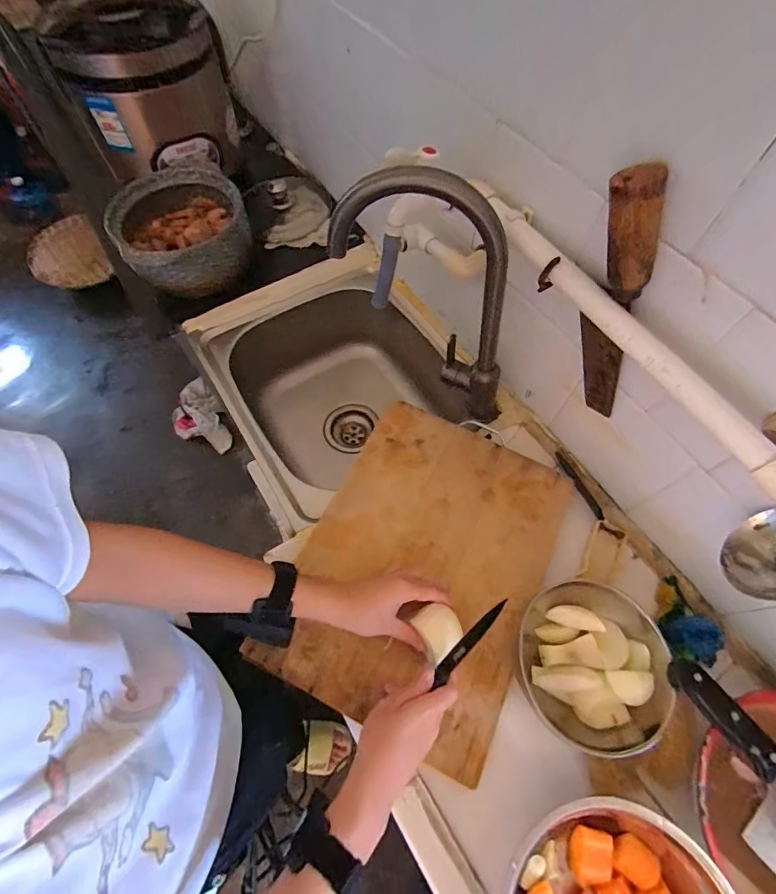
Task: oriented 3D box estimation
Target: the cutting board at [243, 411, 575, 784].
[{"bbox_3d":[0.050,0.136,0.526,0.274,0.030,0.374,24,66,11],"label":"cutting board"}]

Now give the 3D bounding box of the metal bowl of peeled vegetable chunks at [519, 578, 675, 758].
[{"bbox_3d":[0.219,0.220,0.453,0.155,0.060,0.141,0,63,0],"label":"metal bowl of peeled vegetable chunks"}]

